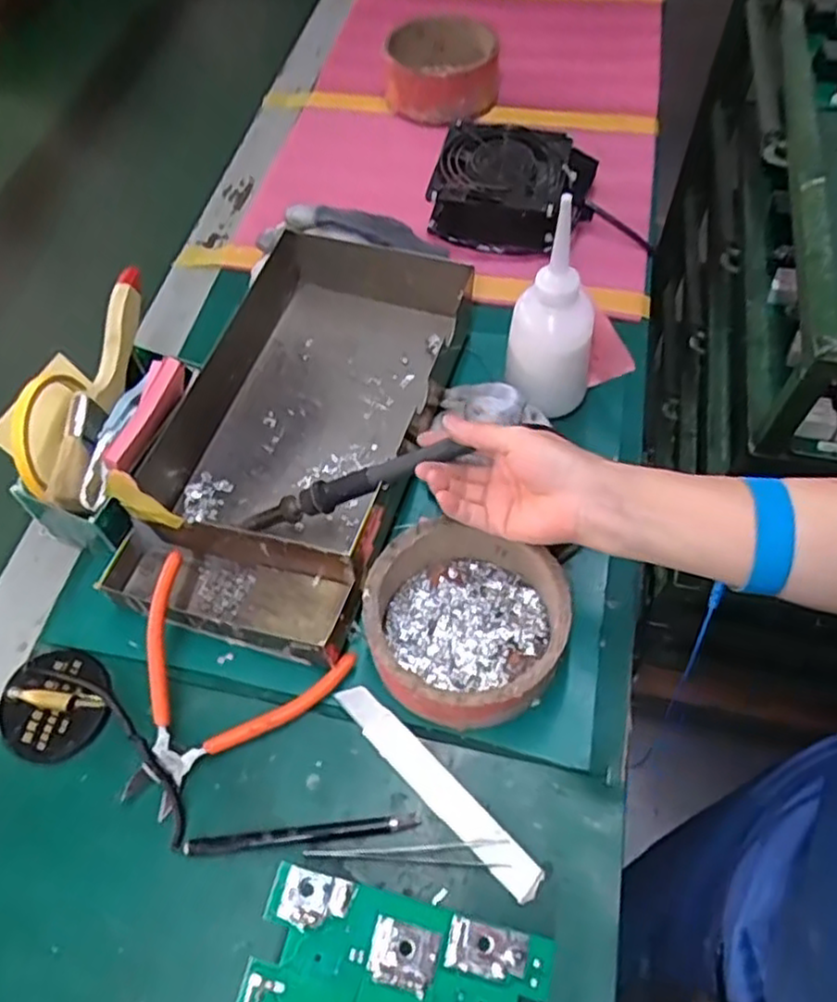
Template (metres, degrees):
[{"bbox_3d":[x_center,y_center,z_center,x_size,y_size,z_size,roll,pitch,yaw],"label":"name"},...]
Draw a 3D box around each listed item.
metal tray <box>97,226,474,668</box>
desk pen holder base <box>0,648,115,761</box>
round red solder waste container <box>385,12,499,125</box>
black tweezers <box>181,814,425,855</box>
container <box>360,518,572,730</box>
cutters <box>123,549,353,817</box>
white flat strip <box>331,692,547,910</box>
[{"bbox_3d":[-0.091,-0.059,0.529,0.184,0.058,0.326,13,61,12],"label":"metal tray"},{"bbox_3d":[-0.231,0.129,0.453,0.064,0.018,0.067,-2,59,3],"label":"desk pen holder base"},{"bbox_3d":[0.025,-0.460,0.761,0.118,0.054,0.115,-1,59,4],"label":"round red solder waste container"},{"bbox_3d":[-0.068,0.194,0.412,0.133,0.007,0.009,-7,59,0],"label":"black tweezers"},{"bbox_3d":[0.029,0.074,0.449,0.118,0.050,0.114,-2,59,3],"label":"container"},{"bbox_3d":[-0.132,0.124,0.442,0.131,0.022,0.134,32,79,-3],"label":"cutters"},{"bbox_3d":[0.009,0.168,0.422,0.154,0.004,0.021,41,77,22],"label":"white flat strip"}]

